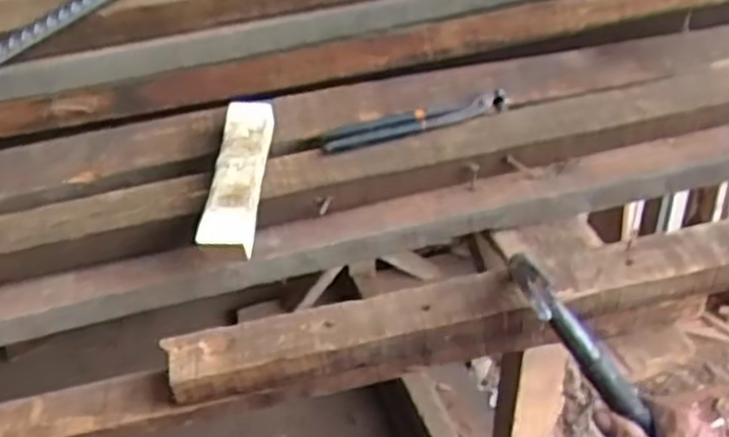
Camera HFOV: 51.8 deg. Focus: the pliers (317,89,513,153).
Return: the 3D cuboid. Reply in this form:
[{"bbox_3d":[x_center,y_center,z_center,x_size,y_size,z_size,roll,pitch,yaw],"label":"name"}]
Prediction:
[{"bbox_3d":[0.055,-0.111,0.841,0.211,0.028,0.029,-11,45,-8],"label":"pliers"}]

